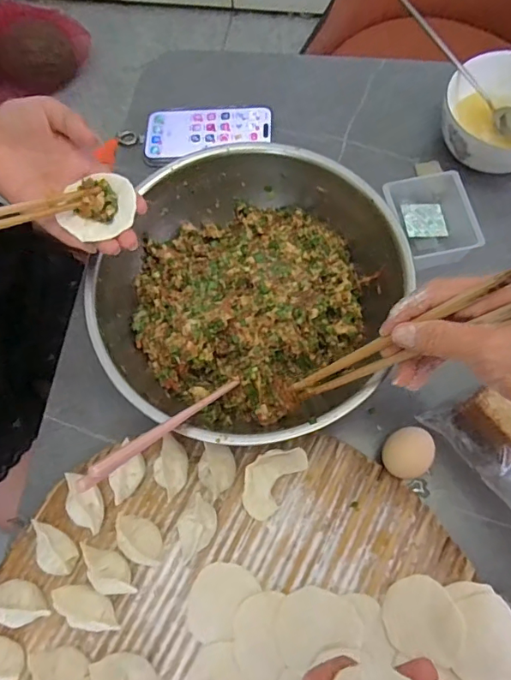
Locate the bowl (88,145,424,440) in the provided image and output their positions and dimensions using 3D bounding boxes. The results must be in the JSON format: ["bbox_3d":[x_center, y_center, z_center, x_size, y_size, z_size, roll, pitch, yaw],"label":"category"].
[{"bbox_3d":[-0.006,-0.043,0.435,0.244,0.089,0.256,-1,71,3],"label":"bowl"}]

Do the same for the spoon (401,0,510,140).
[{"bbox_3d":[0.220,-0.282,0.495,0.195,0.022,0.030,35,71,-19],"label":"spoon"}]

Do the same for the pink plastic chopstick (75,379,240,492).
[{"bbox_3d":[-0.056,0.058,0.335,0.008,0.166,0.012,38,119,14],"label":"pink plastic chopstick"}]

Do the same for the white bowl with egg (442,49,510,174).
[{"bbox_3d":[0.261,-0.234,0.511,0.135,0.069,0.124,-1,71,3],"label":"white bowl with egg"}]

